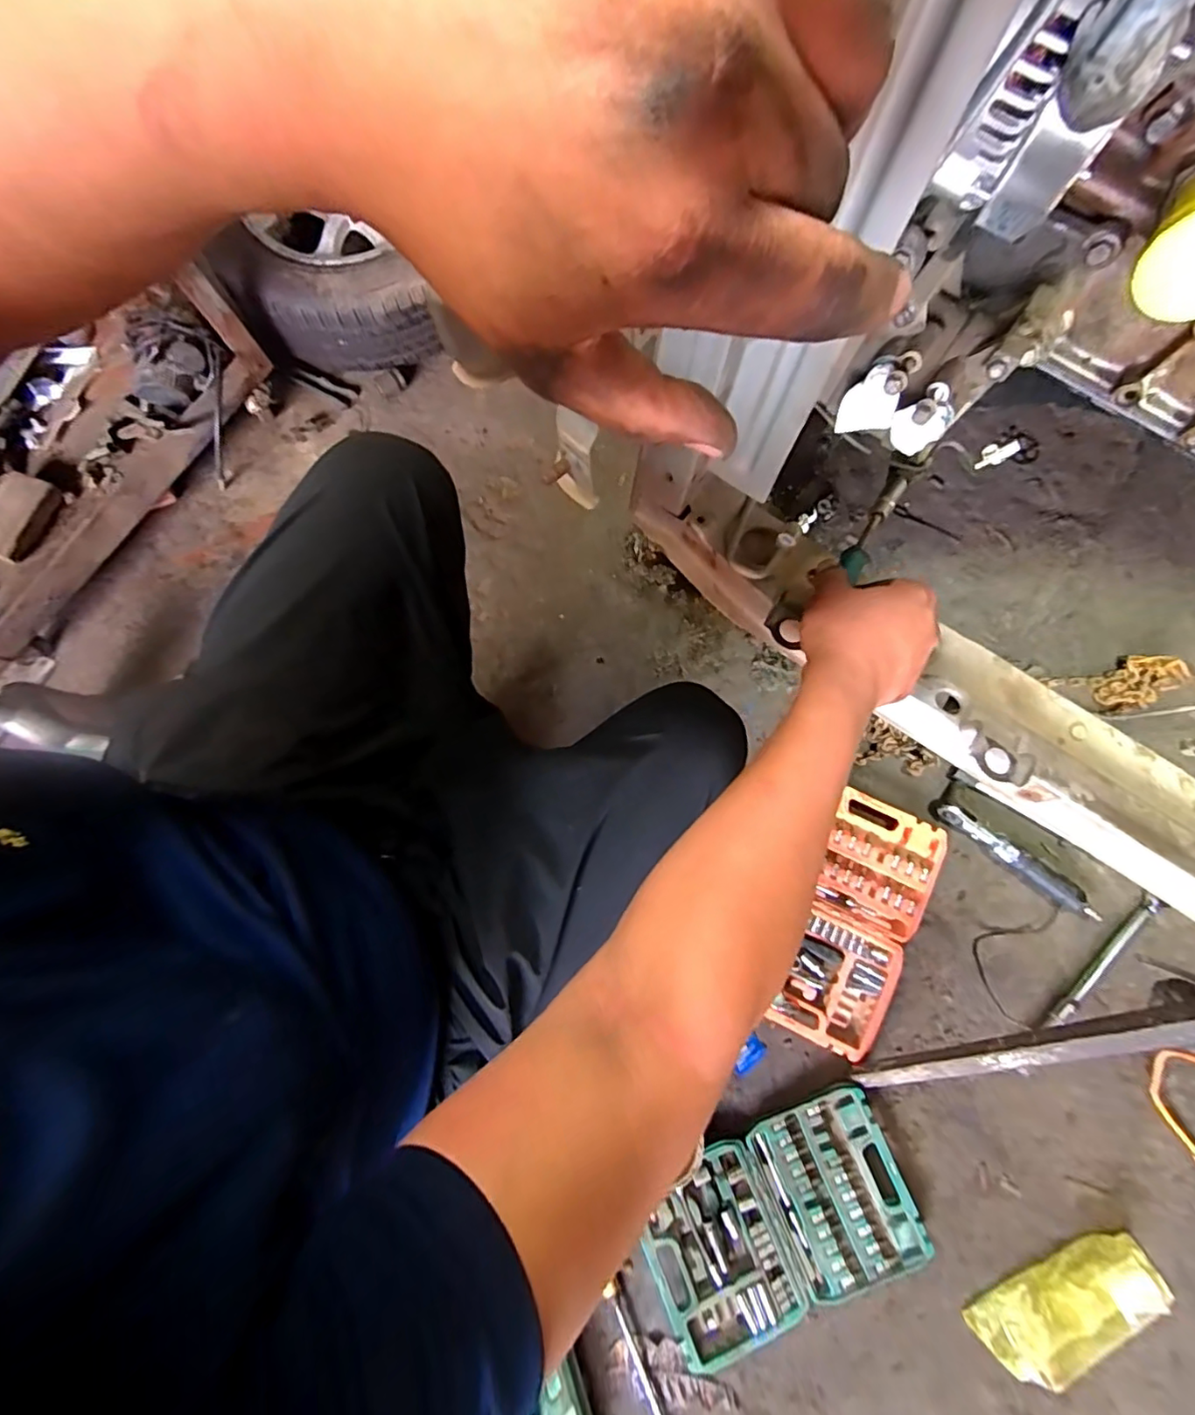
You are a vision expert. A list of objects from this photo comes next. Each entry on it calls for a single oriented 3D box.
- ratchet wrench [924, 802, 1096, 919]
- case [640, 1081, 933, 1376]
[{"bbox_3d":[0.674,0.246,0.907,0.283,0.027,0.035,37,82,7],"label":"ratchet wrench"},{"bbox_3d":[0.272,0.781,0.838,0.395,0.043,0.245,-25,80,-3],"label":"case"}]

